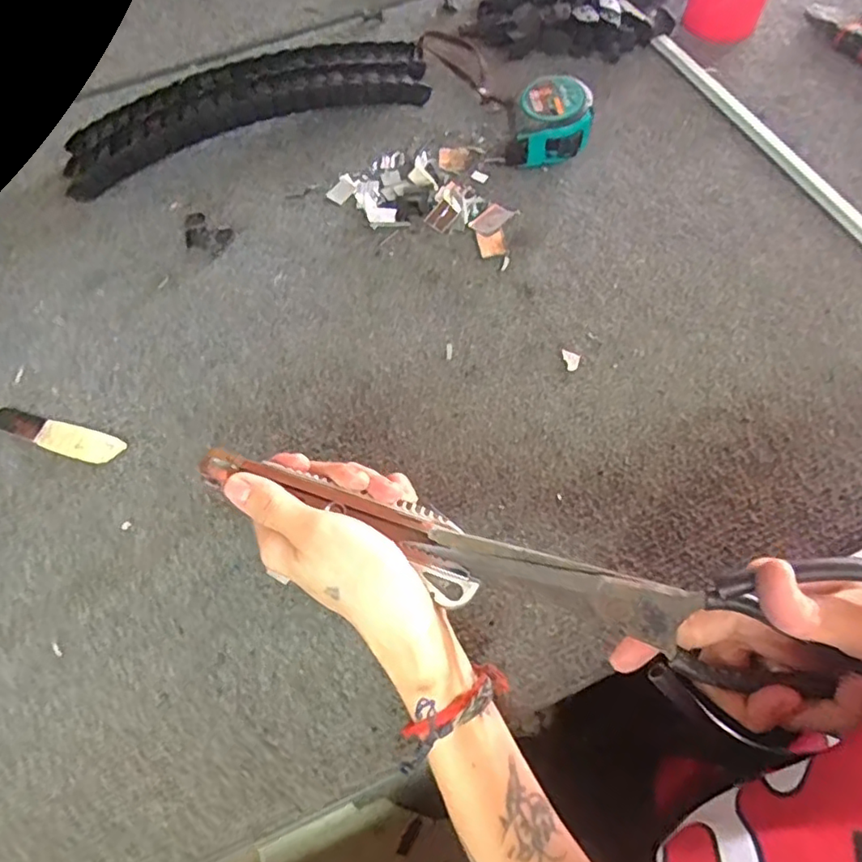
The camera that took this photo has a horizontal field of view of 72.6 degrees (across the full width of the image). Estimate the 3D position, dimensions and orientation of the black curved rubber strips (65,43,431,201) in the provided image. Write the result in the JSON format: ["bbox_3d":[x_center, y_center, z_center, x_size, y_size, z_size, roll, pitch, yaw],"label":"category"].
[{"bbox_3d":[-0.152,-0.269,0.489,0.303,0.043,0.071,-19,65,-7],"label":"black curved rubber strips"}]

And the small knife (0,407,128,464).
[{"bbox_3d":[-0.248,0.001,0.385,0.101,0.007,0.020,18,66,10],"label":"small knife"}]

